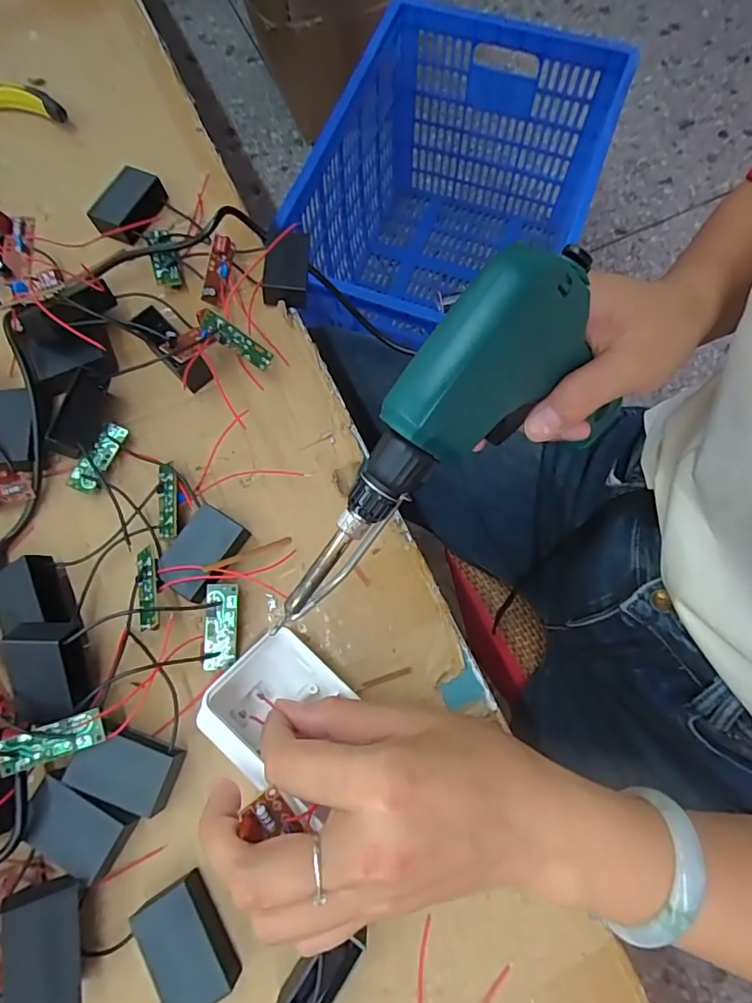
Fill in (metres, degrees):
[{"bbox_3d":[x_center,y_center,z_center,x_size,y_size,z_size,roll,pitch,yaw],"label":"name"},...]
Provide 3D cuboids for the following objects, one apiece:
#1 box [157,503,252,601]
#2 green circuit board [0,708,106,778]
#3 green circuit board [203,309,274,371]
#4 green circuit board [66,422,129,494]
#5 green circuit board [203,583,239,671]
[{"bbox_3d":[-0.097,0.029,0.289,0.035,0.019,0.047,28,76,10],"label":"box"},{"bbox_3d":[-0.155,0.114,0.245,0.045,0.006,0.017,-16,73,-17],"label":"green circuit board"},{"bbox_3d":[-0.083,-0.096,0.307,0.045,0.015,0.004,34,40,-16],"label":"green circuit board"},{"bbox_3d":[-0.165,-0.026,0.308,0.016,0.006,0.044,25,77,-4],"label":"green circuit board"},{"bbox_3d":[-0.083,0.067,0.276,0.017,0.004,0.044,1,82,-10],"label":"green circuit board"}]

